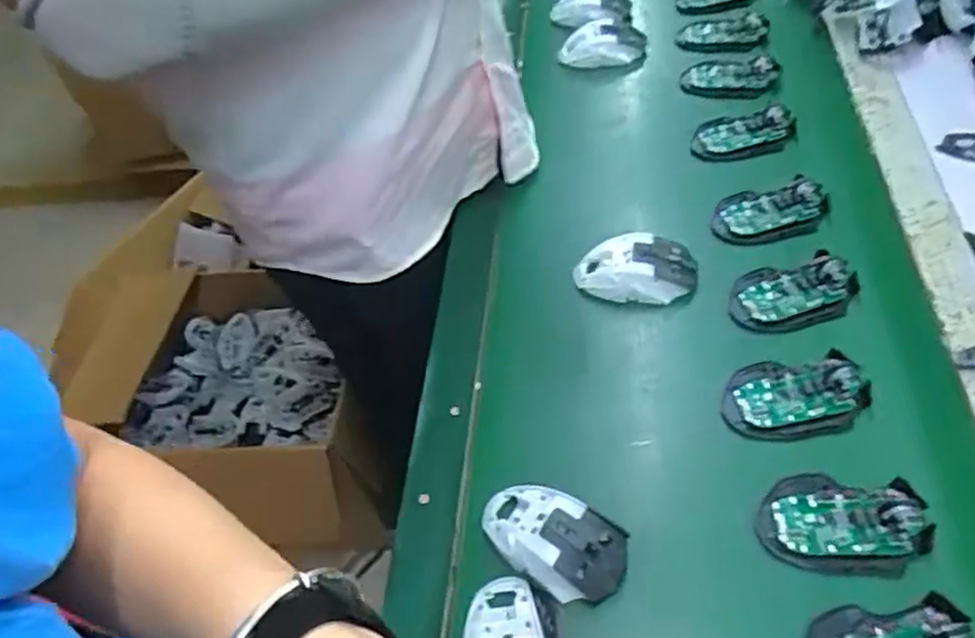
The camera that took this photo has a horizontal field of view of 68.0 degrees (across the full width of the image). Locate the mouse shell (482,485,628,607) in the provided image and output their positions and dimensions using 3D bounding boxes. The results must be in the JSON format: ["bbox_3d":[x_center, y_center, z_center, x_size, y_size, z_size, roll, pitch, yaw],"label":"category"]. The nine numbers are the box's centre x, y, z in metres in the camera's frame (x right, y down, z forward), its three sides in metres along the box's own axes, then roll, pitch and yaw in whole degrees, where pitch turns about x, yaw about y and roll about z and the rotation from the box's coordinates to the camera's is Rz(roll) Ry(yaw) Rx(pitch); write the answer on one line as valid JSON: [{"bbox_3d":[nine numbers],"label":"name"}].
[{"bbox_3d":[0.047,0.168,0.546,0.116,0.037,0.073,27,58,23],"label":"mouse shell"}]

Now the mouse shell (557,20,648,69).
[{"bbox_3d":[0.157,-0.378,0.991,0.117,0.033,0.060,-2,52,2],"label":"mouse shell"}]

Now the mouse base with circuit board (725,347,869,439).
[{"bbox_3d":[0.255,0.063,0.599,0.111,0.027,0.072,-1,52,3],"label":"mouse base with circuit board"}]

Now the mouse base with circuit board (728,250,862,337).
[{"bbox_3d":[0.283,-0.025,0.665,0.111,0.024,0.072,-4,52,0],"label":"mouse base with circuit board"}]

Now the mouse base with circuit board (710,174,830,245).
[{"bbox_3d":[0.289,-0.109,0.738,0.111,0.030,0.067,-2,52,2],"label":"mouse base with circuit board"}]

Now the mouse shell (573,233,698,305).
[{"bbox_3d":[0.146,-0.049,0.712,0.118,0.046,0.067,11,53,12],"label":"mouse shell"}]

